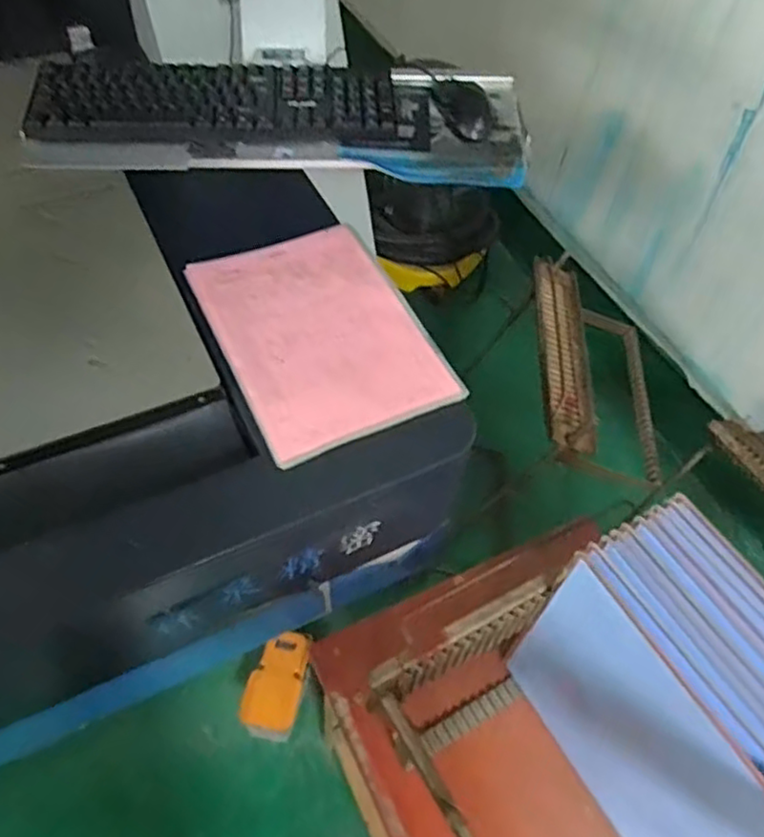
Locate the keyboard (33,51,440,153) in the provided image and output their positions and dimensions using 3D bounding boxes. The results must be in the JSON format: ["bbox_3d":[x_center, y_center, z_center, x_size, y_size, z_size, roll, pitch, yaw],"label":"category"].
[{"bbox_3d":[-0.172,-0.374,0.813,0.454,0.037,0.115,0,55,-4],"label":"keyboard"}]

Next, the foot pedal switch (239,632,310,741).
[{"bbox_3d":[-0.196,0.493,1.275,0.100,0.055,0.189,12,70,2],"label":"foot pedal switch"}]

